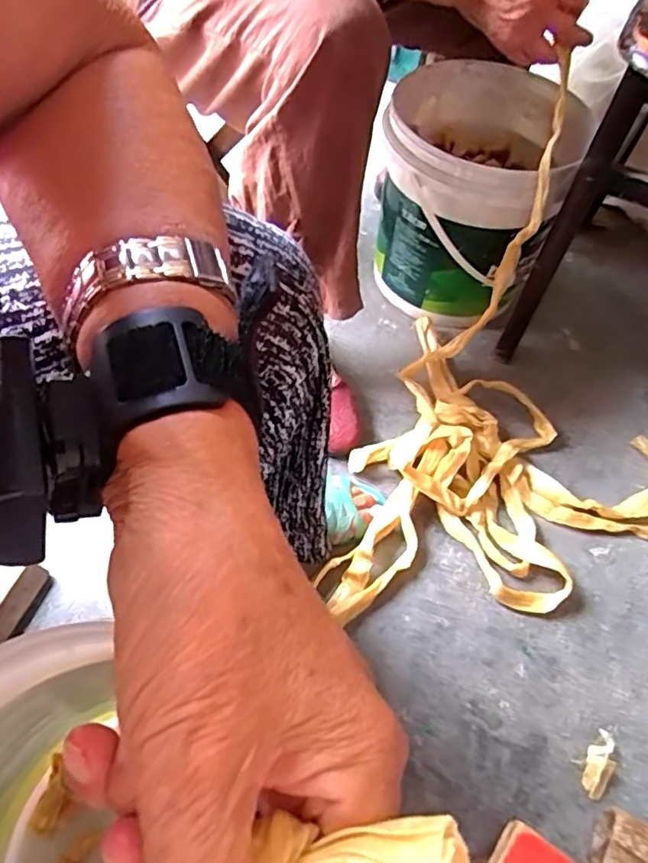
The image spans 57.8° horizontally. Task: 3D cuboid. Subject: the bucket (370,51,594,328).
[{"bbox_3d":[0.203,-0.316,0.805,0.232,0.231,0.249,17,57,7],"label":"bucket"}]

